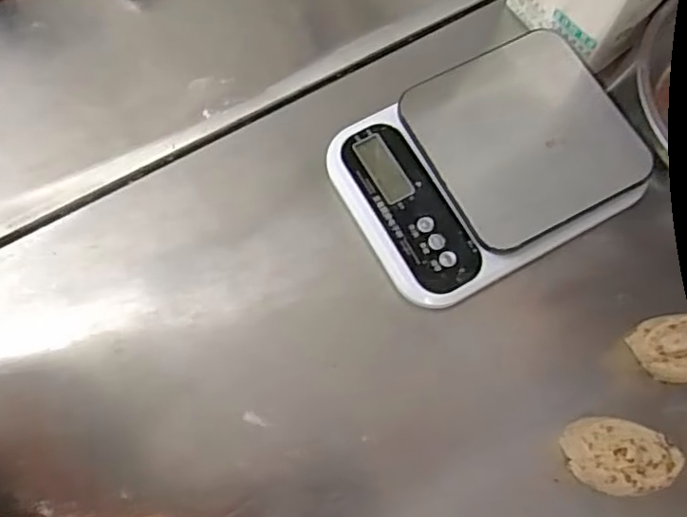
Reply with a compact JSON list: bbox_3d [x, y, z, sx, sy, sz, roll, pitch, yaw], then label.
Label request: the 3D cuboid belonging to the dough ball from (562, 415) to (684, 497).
[{"bbox_3d":[0.165,0.121,0.396,0.062,0.051,0.044,9,72,5],"label":"dough ball"}]

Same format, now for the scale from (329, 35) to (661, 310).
[{"bbox_3d":[0.098,-0.064,0.457,0.189,0.038,0.142,-27,72,-7],"label":"scale"}]

